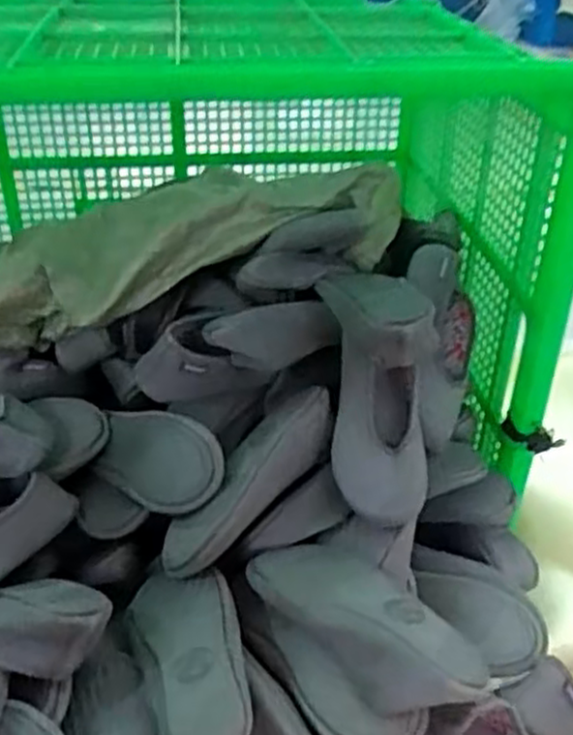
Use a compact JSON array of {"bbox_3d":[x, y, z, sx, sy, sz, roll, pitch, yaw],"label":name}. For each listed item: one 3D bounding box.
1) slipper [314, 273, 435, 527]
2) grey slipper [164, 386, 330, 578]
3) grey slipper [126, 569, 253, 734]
[{"bbox_3d":[0.091,0.028,0.764,0.088,0.242,0.077,-2,-1,-5],"label":"slipper"},{"bbox_3d":[-0.039,0.111,0.785,0.084,0.053,0.236,25,58,31],"label":"grey slipper"},{"bbox_3d":[-0.084,0.255,0.680,0.092,0.061,0.231,-10,24,-15],"label":"grey slipper"}]

